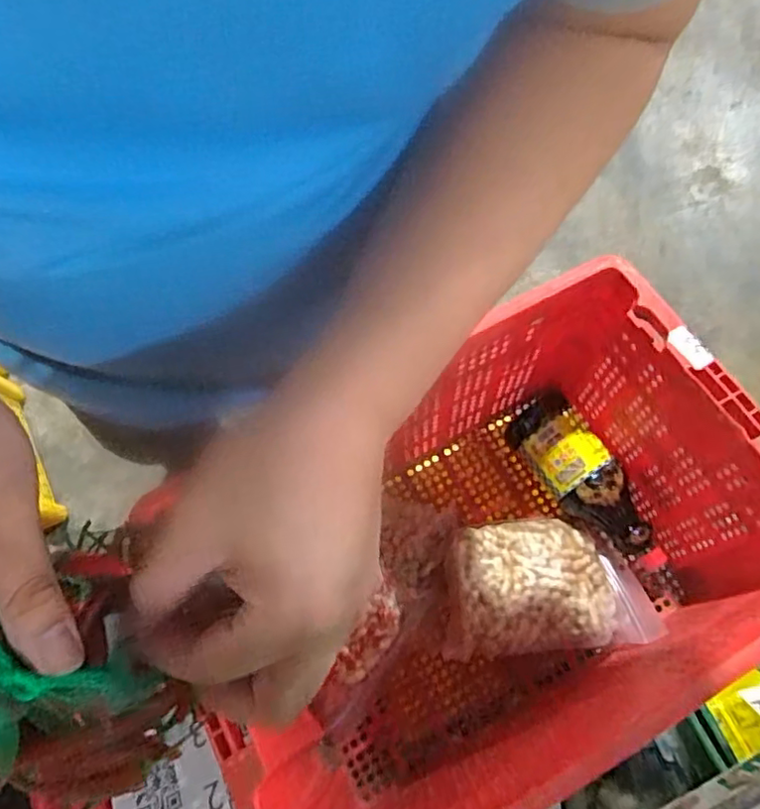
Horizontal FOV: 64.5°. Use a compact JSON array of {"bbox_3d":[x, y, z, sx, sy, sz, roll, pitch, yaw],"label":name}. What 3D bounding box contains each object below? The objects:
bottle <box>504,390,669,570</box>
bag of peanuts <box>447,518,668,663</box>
[{"bbox_3d":[0.279,0.109,0.795,0.092,0.077,0.262,-36,78,-10],"label":"bottle"},{"bbox_3d":[0.207,0.224,0.760,0.254,0.078,0.152,-3,75,-2],"label":"bag of peanuts"}]

